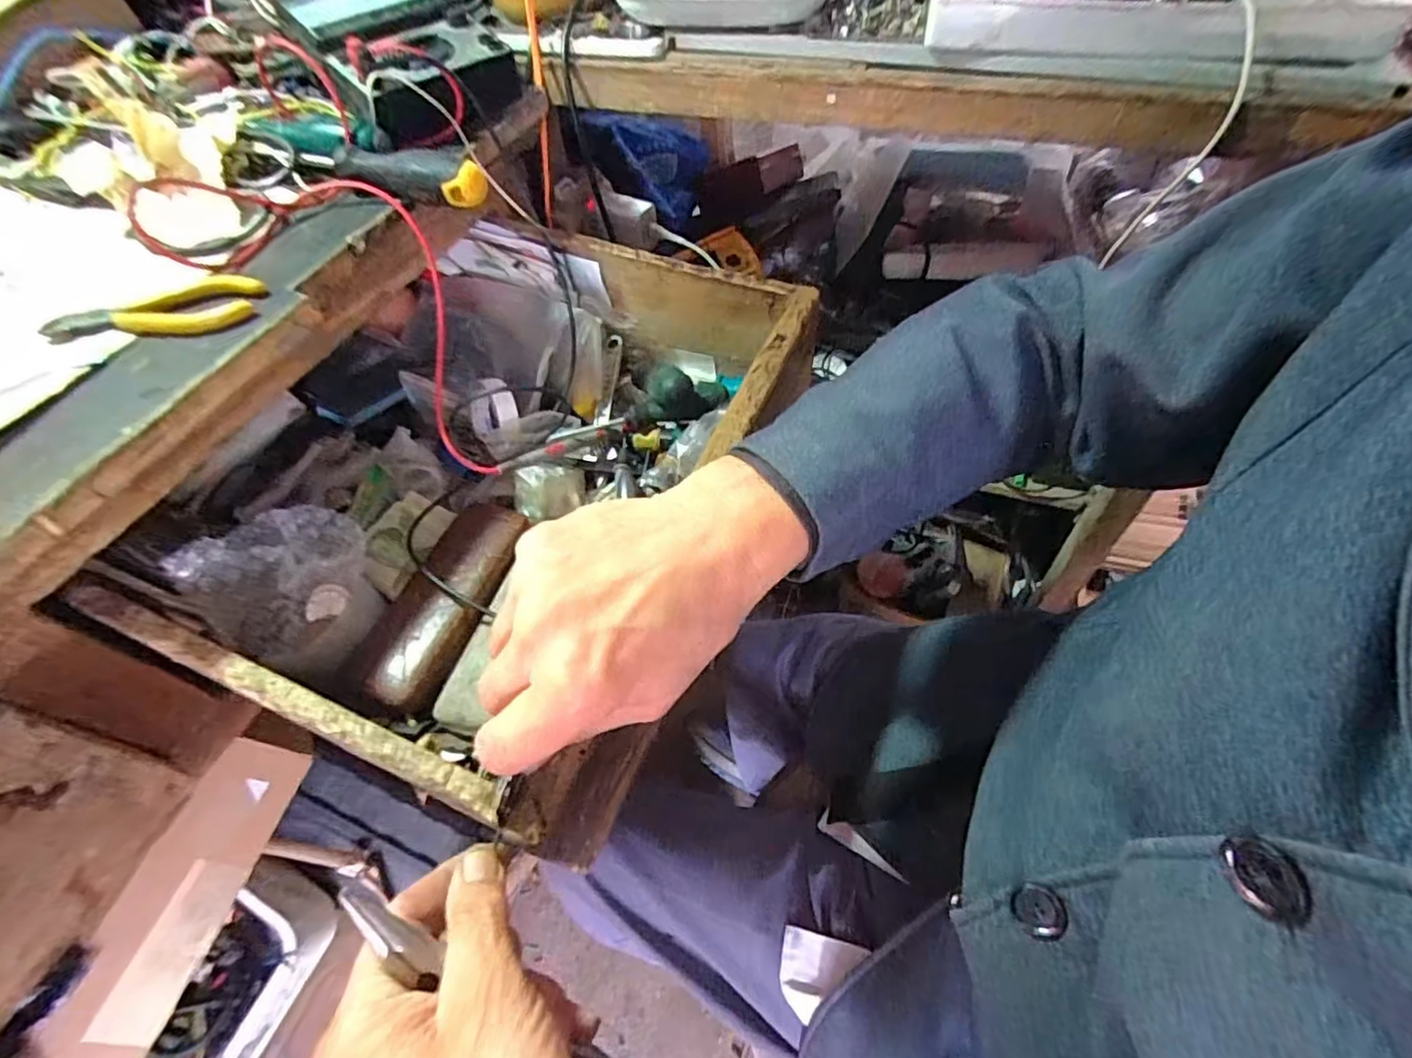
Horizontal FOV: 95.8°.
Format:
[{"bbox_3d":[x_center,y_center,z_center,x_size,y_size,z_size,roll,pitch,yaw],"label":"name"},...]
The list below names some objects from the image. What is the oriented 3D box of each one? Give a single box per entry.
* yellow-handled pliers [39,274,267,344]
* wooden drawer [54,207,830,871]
[{"bbox_3d":[-0.286,-0.109,0.330,0.103,0.014,0.026,-17,54,-9],"label":"yellow-handled pliers"},{"bbox_3d":[-0.149,-0.048,0.436,0.338,0.108,0.384,17,56,15],"label":"wooden drawer"}]

